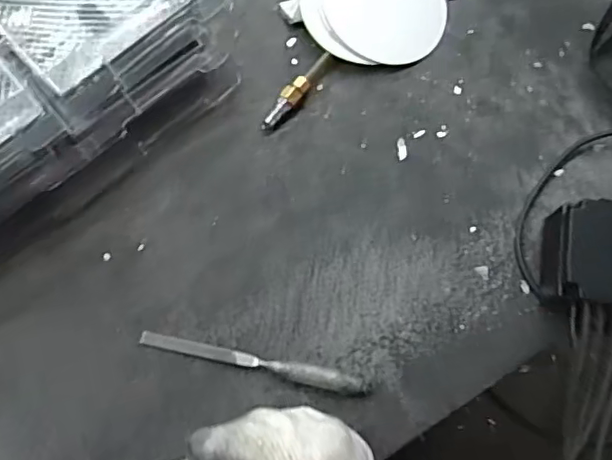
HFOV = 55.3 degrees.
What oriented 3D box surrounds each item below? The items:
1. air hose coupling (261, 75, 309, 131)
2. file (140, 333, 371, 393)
[{"bbox_3d":[-0.017,-0.111,0.519,0.017,0.017,0.055,31,75,9],"label":"air hose coupling"},{"bbox_3d":[-0.041,0.102,0.448,0.178,0.018,0.013,12,73,3],"label":"file"}]

